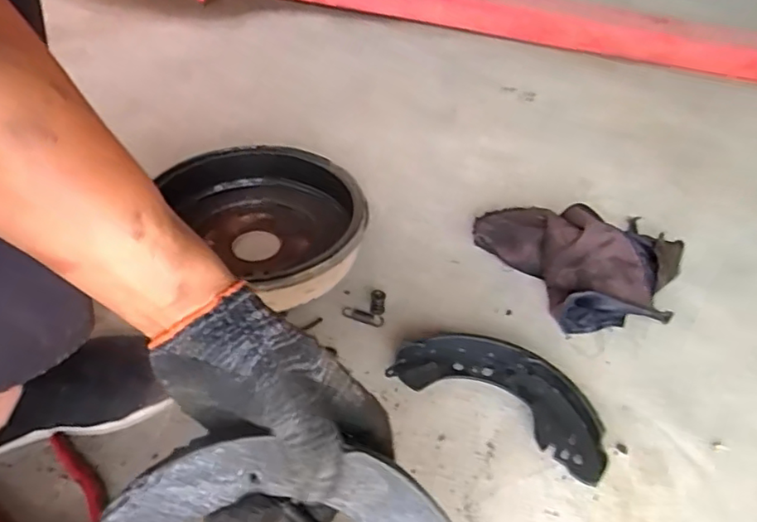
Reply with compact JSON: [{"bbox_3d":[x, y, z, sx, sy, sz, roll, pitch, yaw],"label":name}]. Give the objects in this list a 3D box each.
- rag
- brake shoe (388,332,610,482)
[{"bbox_3d":[0.247,-0.010,0.697,0.246,0.075,0.189,3,41,-1],"label":"rag"},{"bbox_3d":[0.120,0.126,0.568,0.209,0.038,0.090,24,45,21],"label":"brake shoe"}]

